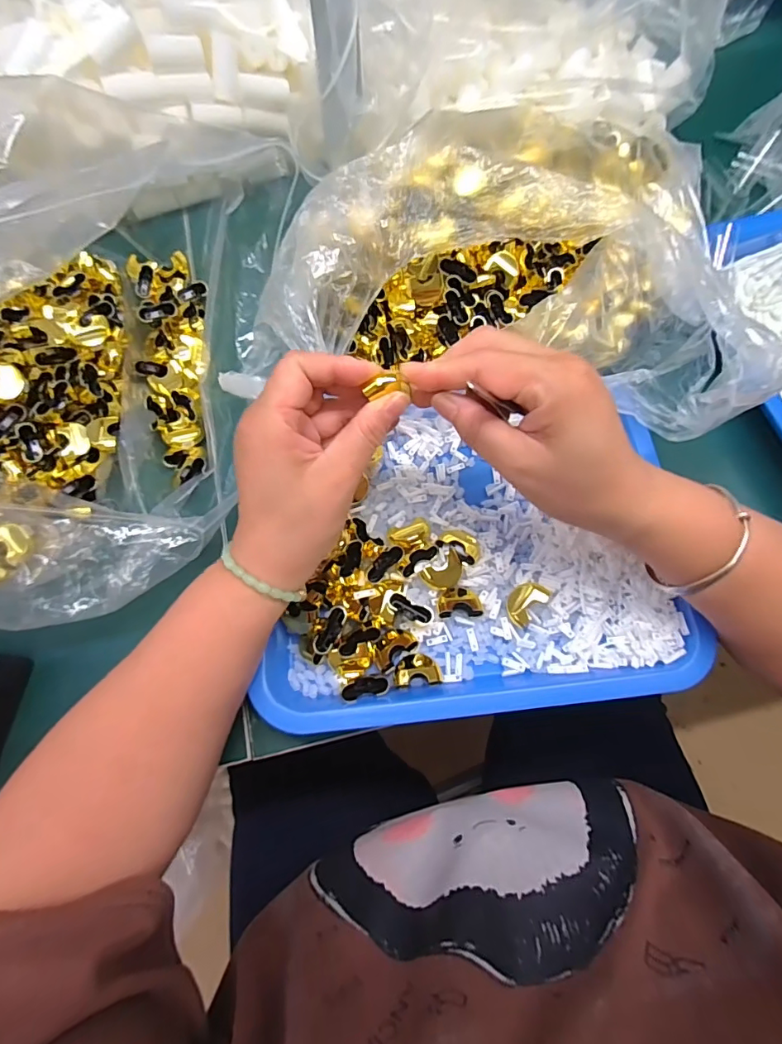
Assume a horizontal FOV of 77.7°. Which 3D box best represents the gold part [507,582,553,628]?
[{"bbox_3d":[0.088,0.052,0.316,0.030,0.013,0.020,-41,75,-14],"label":"gold part"}]

